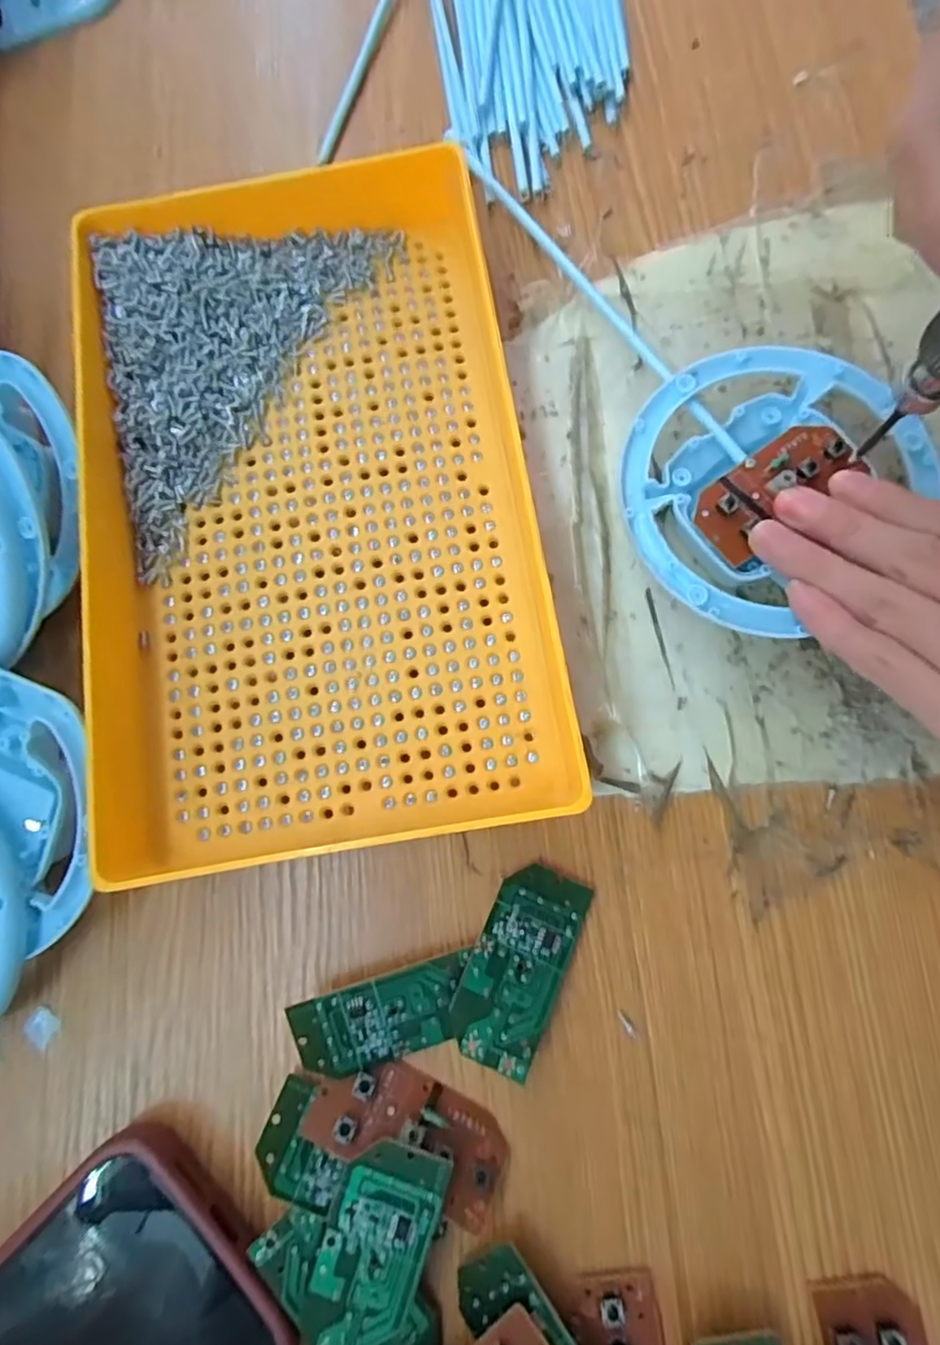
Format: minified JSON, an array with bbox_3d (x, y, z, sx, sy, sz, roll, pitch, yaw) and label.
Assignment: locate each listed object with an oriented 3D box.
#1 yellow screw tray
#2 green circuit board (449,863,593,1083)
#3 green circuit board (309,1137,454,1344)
[{"bbox_3d":[-0.058,-0.062,0.226,0.159,0.033,0.240,-9,77,1],"label":"yellow screw tray"},{"bbox_3d":[0.015,0.092,0.205,0.028,0.011,0.059,25,80,8],"label":"green circuit board"},{"bbox_3d":[-0.028,0.167,0.183,0.029,0.004,0.061,16,82,5],"label":"green circuit board"}]

